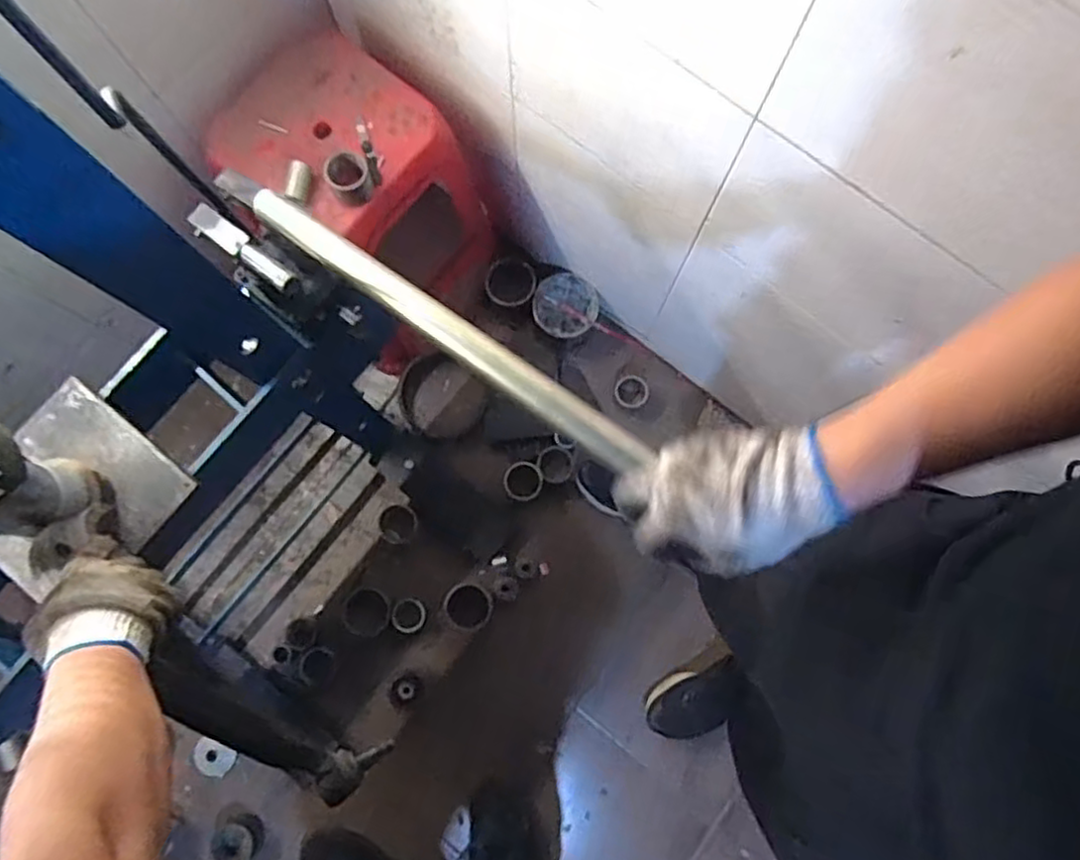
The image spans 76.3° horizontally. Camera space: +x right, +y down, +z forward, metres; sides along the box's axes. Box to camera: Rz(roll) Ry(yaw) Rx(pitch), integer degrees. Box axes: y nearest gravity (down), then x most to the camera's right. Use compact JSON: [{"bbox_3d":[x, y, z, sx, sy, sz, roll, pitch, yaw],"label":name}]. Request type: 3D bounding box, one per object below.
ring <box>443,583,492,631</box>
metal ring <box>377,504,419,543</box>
[{"bbox_3d":[-0.131,0.325,1.263,0.089,0.056,0.080,27,80,5],"label":"ring"},{"bbox_3d":[-0.273,0.180,1.324,0.073,0.018,0.074,0,79,0],"label":"metal ring"}]

